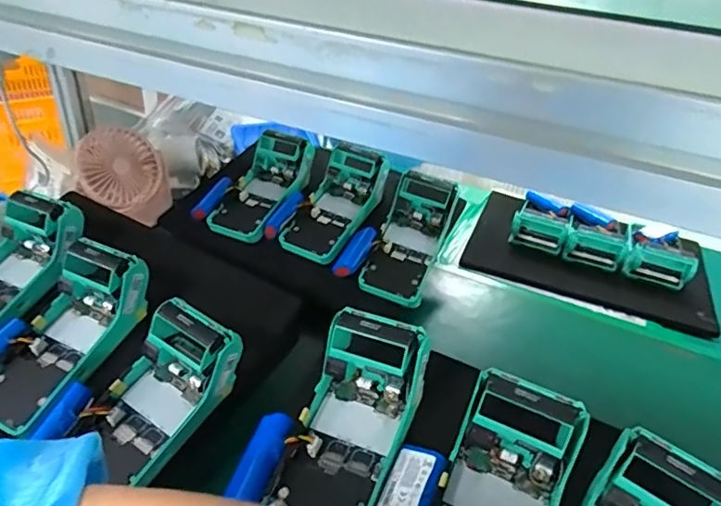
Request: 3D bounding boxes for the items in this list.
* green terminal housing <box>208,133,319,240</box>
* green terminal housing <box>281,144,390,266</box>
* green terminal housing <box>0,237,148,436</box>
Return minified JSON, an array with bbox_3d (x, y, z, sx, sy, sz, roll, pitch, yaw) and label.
[{"bbox_3d":[-0.129,-0.088,0.718,0.090,0.062,0.181,22,66,23],"label":"green terminal housing"},{"bbox_3d":[-0.031,-0.061,0.687,0.079,0.059,0.170,23,67,24],"label":"green terminal housing"},{"bbox_3d":[-0.274,0.067,0.468,0.092,0.072,0.166,14,50,24],"label":"green terminal housing"}]

